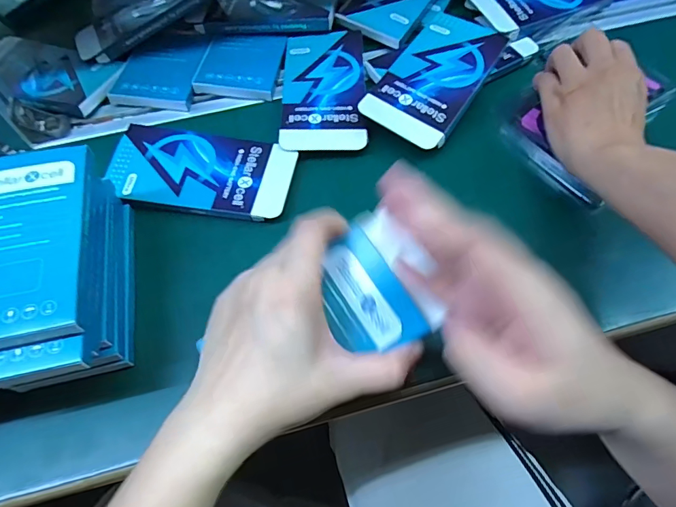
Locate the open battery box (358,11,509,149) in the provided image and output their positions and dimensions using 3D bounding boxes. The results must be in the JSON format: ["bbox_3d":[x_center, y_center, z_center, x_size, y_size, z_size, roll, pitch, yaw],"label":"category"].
[{"bbox_3d":[0.090,-0.165,0.403,0.078,0.011,0.157,28,67,18],"label":"open battery box"}]

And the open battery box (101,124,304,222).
[{"bbox_3d":[-0.116,-0.070,0.373,0.153,0.008,0.079,8,62,8],"label":"open battery box"}]

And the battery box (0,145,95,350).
[{"bbox_3d":[-0.194,-0.008,0.269,0.078,0.016,0.134,-11,61,-2],"label":"battery box"}]

